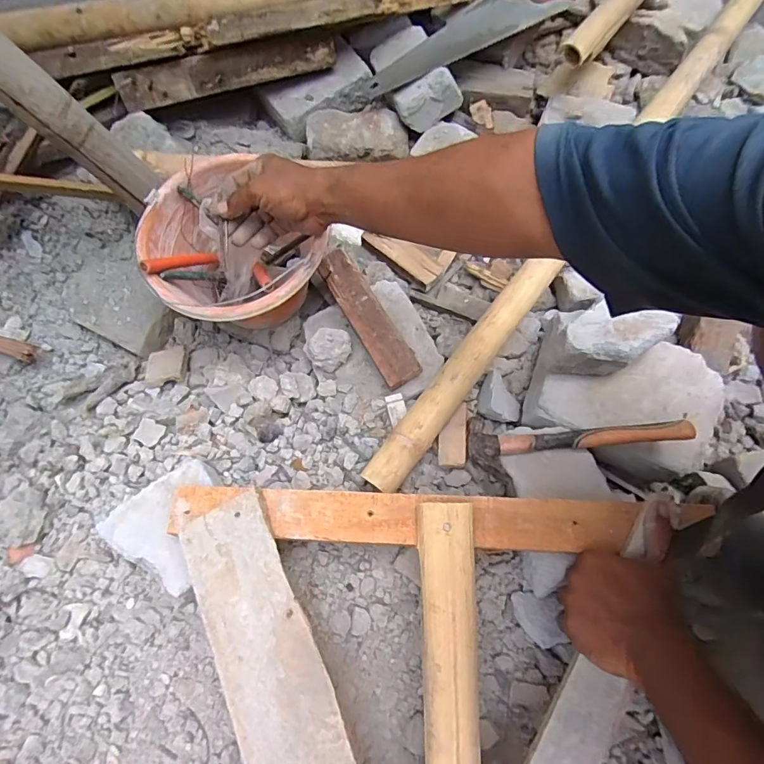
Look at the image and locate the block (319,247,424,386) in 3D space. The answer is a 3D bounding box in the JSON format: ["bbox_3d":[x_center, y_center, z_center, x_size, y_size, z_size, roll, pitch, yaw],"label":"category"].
[{"bbox_3d":[-0.023,-0.099,0.708,0.060,0.044,0.246,-30,75,-9],"label":"block"}]

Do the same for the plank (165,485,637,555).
[{"bbox_3d":[0.015,0.156,0.520,0.521,0.010,0.059,2,73,4],"label":"plank"}]

